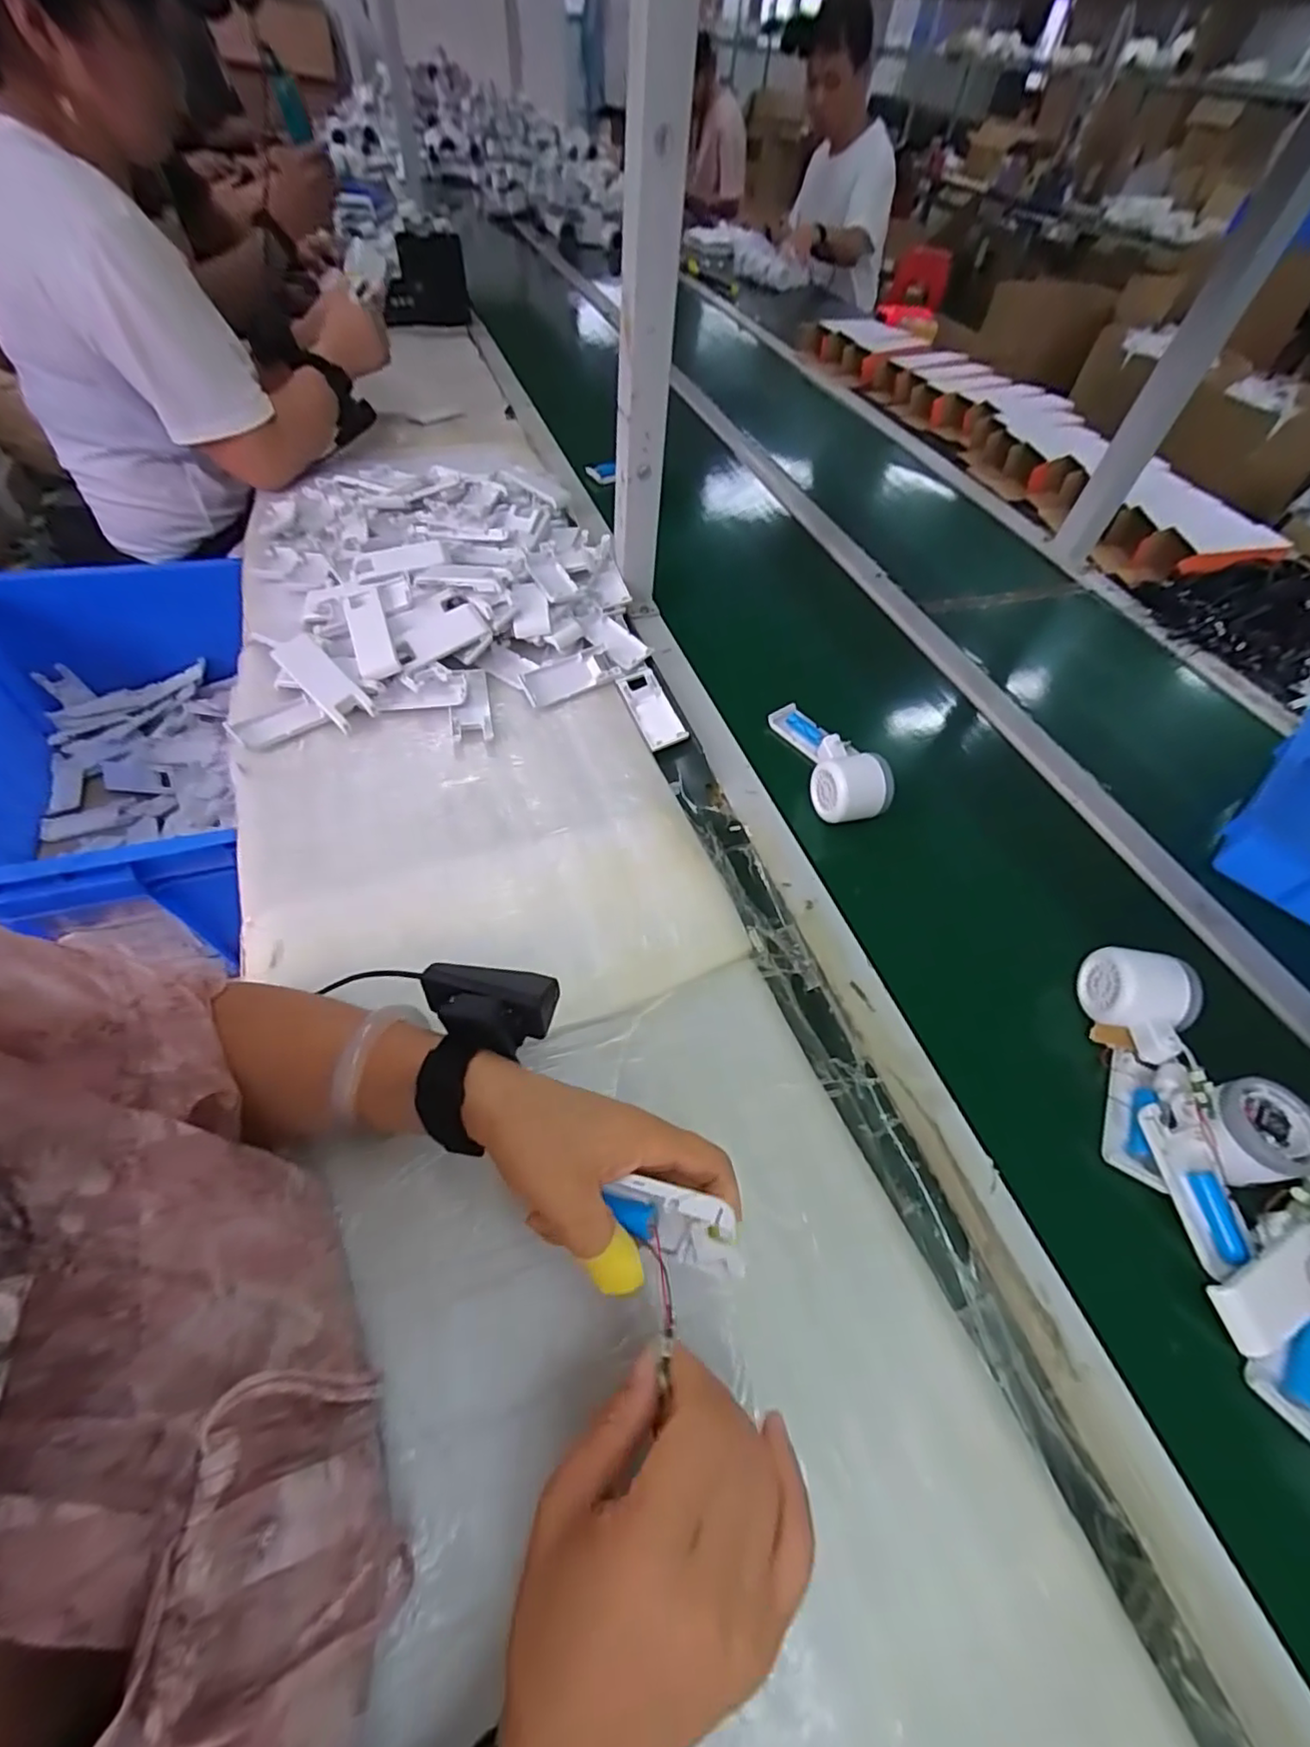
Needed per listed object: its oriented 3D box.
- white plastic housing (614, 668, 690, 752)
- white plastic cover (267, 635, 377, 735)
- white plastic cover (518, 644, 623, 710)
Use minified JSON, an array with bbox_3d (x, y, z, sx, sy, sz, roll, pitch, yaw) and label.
[{"bbox_3d":[-0.003,-0.168,0.630,0.042,0.012,0.106,-16,57,-15],"label":"white plastic housing"},{"bbox_3d":[-0.312,-0.182,0.578,0.110,0.022,0.037,43,61,8],"label":"white plastic cover"},{"bbox_3d":[-0.089,-0.203,0.637,0.099,0.021,0.044,-25,60,-21],"label":"white plastic cover"}]

